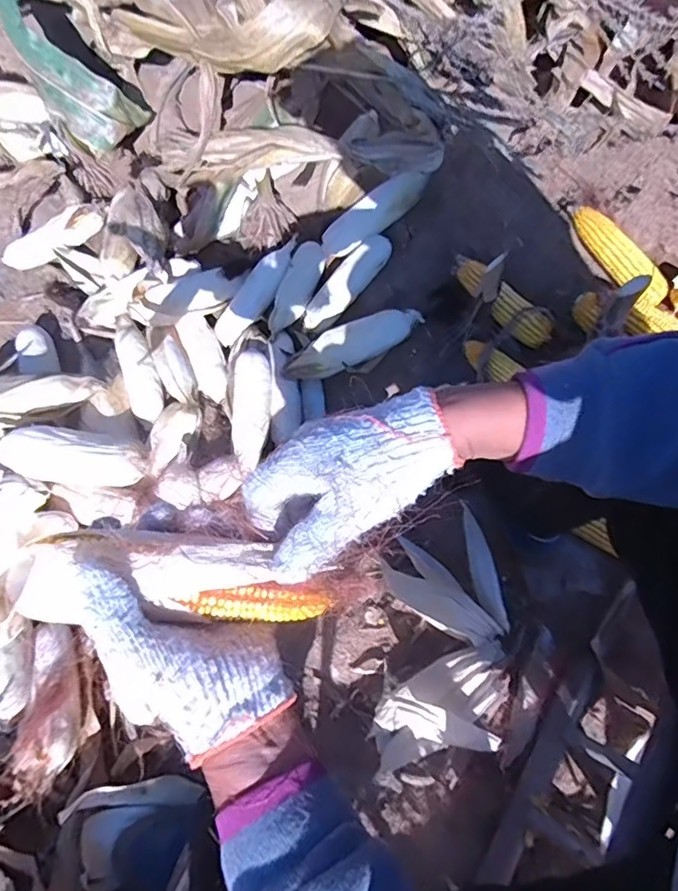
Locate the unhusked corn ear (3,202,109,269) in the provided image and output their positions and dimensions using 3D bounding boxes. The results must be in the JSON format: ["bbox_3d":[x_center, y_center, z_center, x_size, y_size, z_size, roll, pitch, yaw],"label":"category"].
[{"bbox_3d":[-0.507,-0.367,0.950,0.209,0.040,0.061,-24,69,8],"label":"unhusked corn ear"}]

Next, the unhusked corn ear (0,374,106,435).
[{"bbox_3d":[-0.504,-0.064,0.788,0.295,0.051,0.078,-11,68,-2],"label":"unhusked corn ear"}]

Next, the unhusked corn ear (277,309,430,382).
[{"bbox_3d":[0.029,-0.156,0.826,0.239,0.044,0.066,-22,69,-6],"label":"unhusked corn ear"}]

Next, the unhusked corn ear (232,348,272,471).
[{"bbox_3d":[-0.127,-0.054,0.793,0.066,0.066,0.178,-5,68,1],"label":"unhusked corn ear"}]

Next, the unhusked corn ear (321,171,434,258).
[{"bbox_3d":[0.055,-0.374,0.858,0.198,0.043,0.048,-25,65,29],"label":"unhusked corn ear"}]

